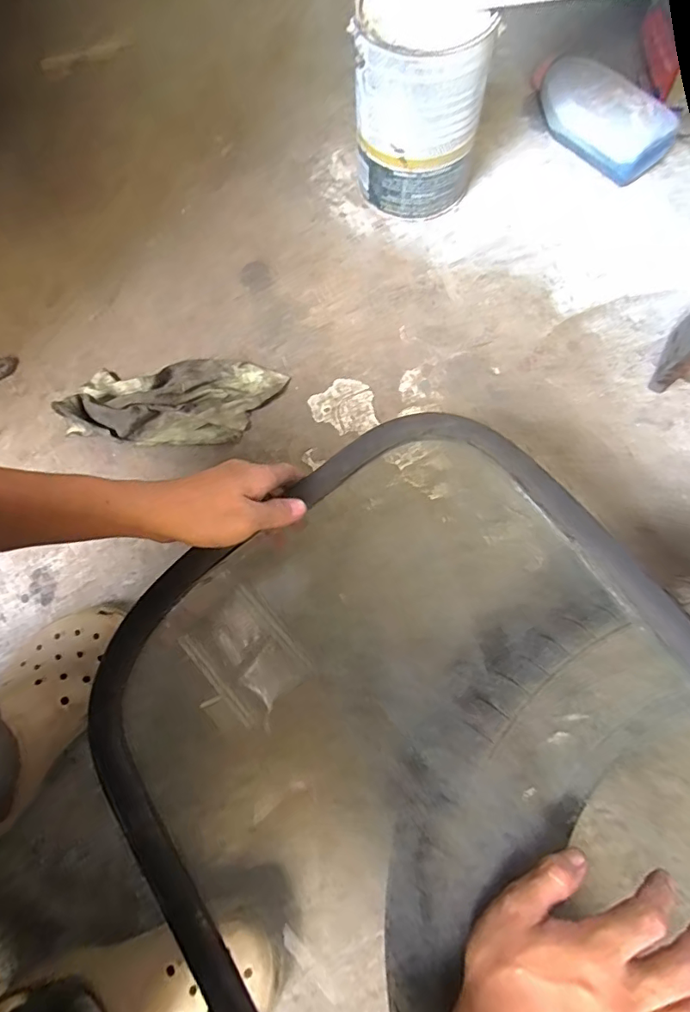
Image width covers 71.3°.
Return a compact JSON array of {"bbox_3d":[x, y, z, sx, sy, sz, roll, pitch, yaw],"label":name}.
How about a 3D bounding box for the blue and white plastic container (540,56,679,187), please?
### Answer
[{"bbox_3d":[0.371,-0.560,0.706,0.207,0.065,0.105,34,76,12],"label":"blue and white plastic container"}]

